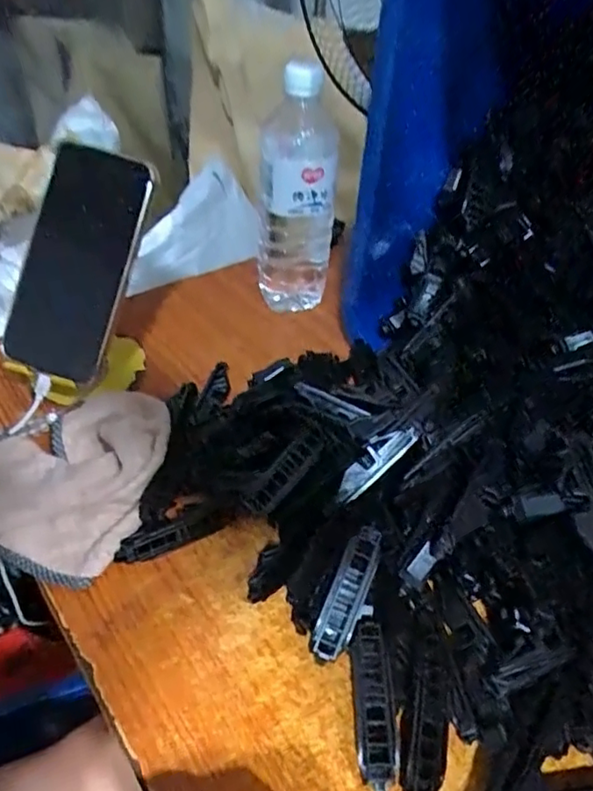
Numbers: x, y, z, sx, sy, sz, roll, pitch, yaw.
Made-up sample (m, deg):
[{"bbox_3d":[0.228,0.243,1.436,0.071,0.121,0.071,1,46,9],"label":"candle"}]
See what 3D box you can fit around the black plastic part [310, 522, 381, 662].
[{"bbox_3d":[0.032,0.112,0.341,0.023,0.010,0.075,19,73,16],"label":"black plastic part"}]

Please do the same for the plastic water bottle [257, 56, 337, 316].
[{"bbox_3d":[-0.001,-0.187,0.561,0.069,0.208,0.076,1,42,-4],"label":"plastic water bottle"}]

